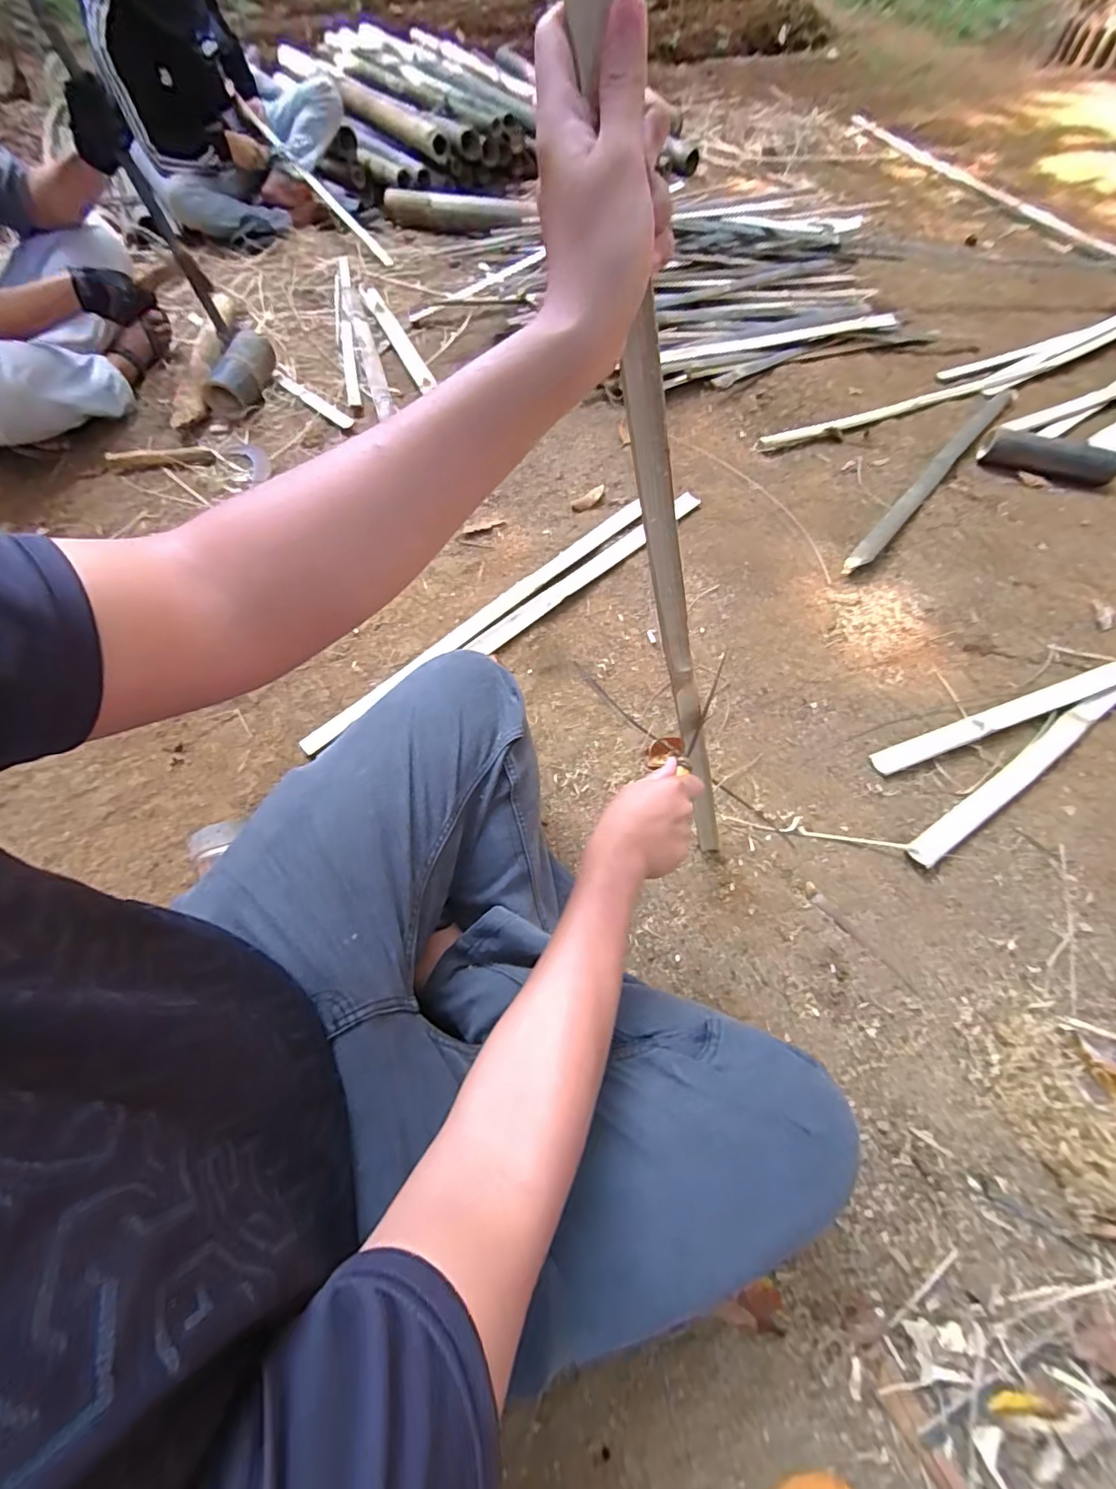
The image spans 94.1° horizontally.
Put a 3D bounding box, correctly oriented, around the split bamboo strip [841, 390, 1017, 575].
[{"bbox_3d":[0.844,-0.611,1.146,0.045,0.029,0.909,38,69,21],"label":"split bamboo strip"}]

